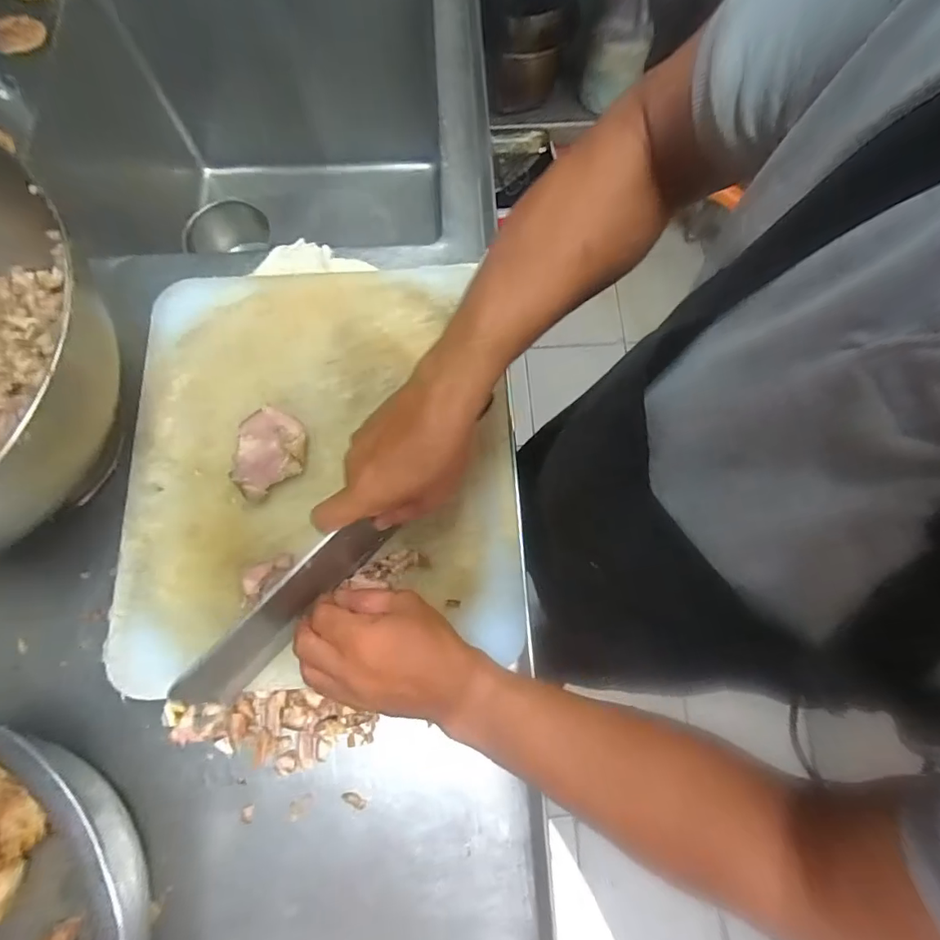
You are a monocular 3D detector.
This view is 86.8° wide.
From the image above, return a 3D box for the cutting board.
[{"bbox_3d":[-0.137,-0.019,0.454,0.338,0.029,0.380,-5,73,-2],"label":"cutting board"}]

